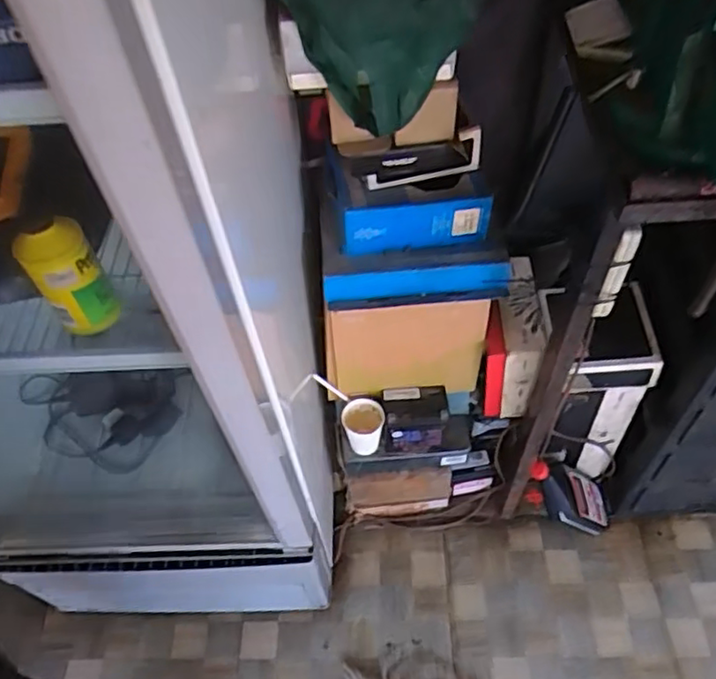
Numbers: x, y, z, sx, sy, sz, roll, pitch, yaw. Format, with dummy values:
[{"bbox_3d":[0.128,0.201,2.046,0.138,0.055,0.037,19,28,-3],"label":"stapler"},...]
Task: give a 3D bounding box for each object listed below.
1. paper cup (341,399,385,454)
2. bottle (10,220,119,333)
[{"bbox_3d":[0.010,0.150,1.100,0.070,0.071,0.065,-2,53,3],"label":"paper cup"},{"bbox_3d":[-0.321,-0.068,0.713,0.070,0.139,0.061,-34,57,-19],"label":"bottle"}]

